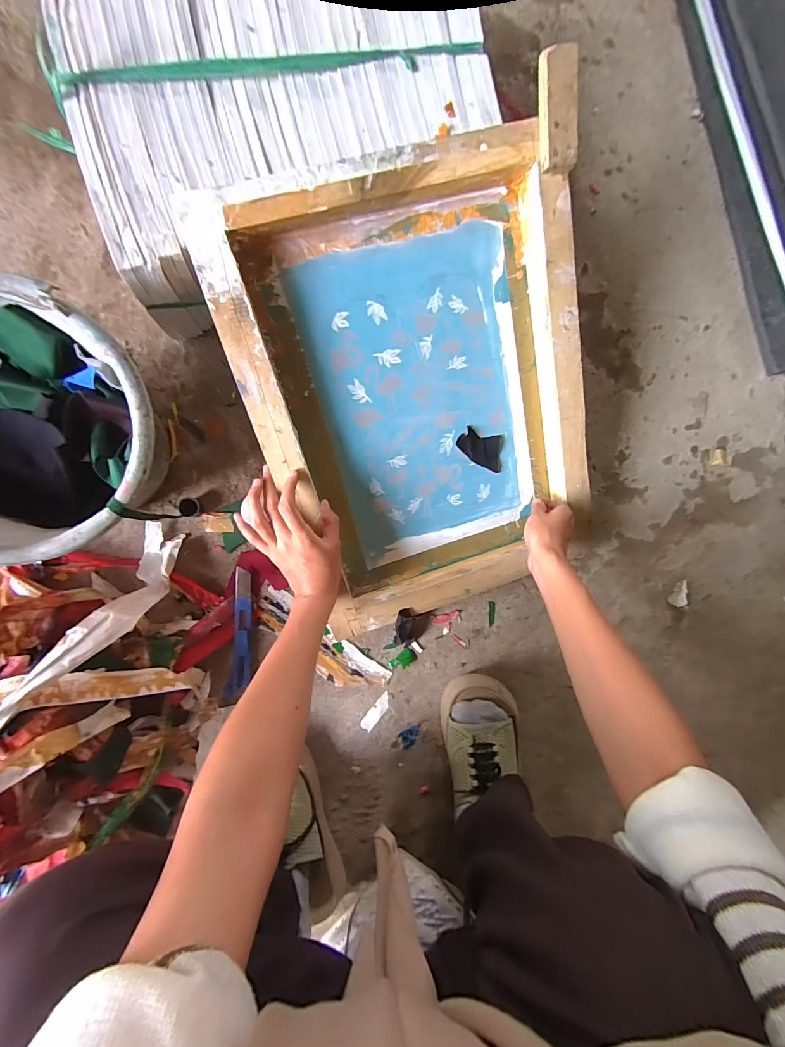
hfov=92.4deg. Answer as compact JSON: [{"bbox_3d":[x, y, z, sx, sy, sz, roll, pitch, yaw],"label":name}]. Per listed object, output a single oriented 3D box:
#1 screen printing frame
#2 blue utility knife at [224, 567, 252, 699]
[{"bbox_3d":[0.040,-0.127,0.431,0.365,0.047,0.470,-17,110,-6],"label":"screen printing frame"},{"bbox_3d":[-0.194,0.142,0.487,0.027,0.012,0.165,5,89,-7],"label":"blue utility knife"}]

